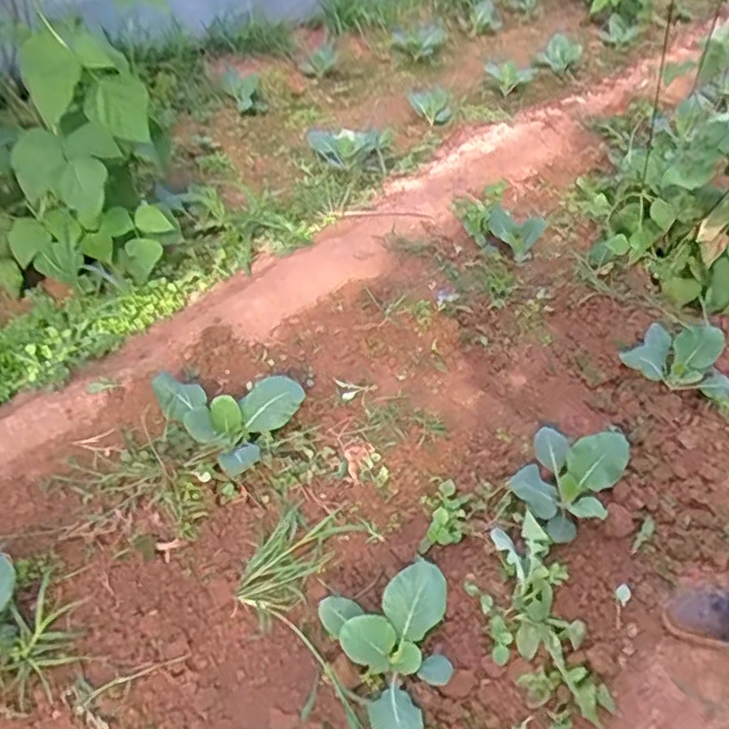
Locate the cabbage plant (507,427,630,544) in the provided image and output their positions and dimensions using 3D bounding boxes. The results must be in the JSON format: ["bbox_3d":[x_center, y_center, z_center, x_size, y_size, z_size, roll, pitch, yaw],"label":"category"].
[{"bbox_3d":[0.414,0.243,1.338,0.187,0.137,0.233,21,47,19],"label":"cabbage plant"}]

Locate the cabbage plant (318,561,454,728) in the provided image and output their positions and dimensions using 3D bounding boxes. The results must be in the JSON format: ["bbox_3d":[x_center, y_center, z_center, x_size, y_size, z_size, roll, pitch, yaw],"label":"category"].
[{"bbox_3d":[0.052,0.487,1.053,0.200,0.153,0.253,-9,45,-11],"label":"cabbage plant"}]

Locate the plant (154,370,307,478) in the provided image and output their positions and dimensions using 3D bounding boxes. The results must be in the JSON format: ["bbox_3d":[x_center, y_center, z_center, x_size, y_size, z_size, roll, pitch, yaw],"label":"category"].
[{"bbox_3d":[-0.309,0.090,1.454,0.240,0.128,0.318,-34,54,-32],"label":"plant"}]

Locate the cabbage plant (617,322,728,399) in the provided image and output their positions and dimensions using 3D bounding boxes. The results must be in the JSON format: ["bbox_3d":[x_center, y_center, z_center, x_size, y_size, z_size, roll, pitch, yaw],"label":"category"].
[{"bbox_3d":[0.790,-0.023,1.585,0.273,0.145,0.138,25,48,22],"label":"cabbage plant"}]

